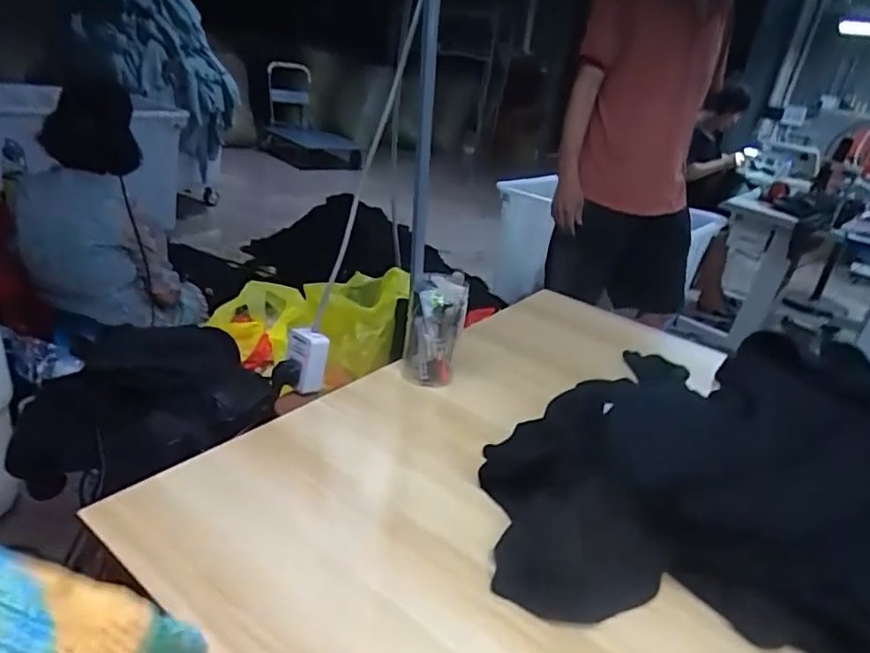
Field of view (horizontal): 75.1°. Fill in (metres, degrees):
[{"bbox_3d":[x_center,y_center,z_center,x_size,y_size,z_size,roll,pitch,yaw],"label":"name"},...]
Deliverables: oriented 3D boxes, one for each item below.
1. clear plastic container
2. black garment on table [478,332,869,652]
[{"bbox_3d":[-0.001,0.006,0.864,0.082,0.151,0.078,6,26,-2],"label":"clear plastic container"},{"bbox_3d":[0.340,0.172,0.572,0.483,0.175,0.555,-16,35,-39],"label":"black garment on table"}]

